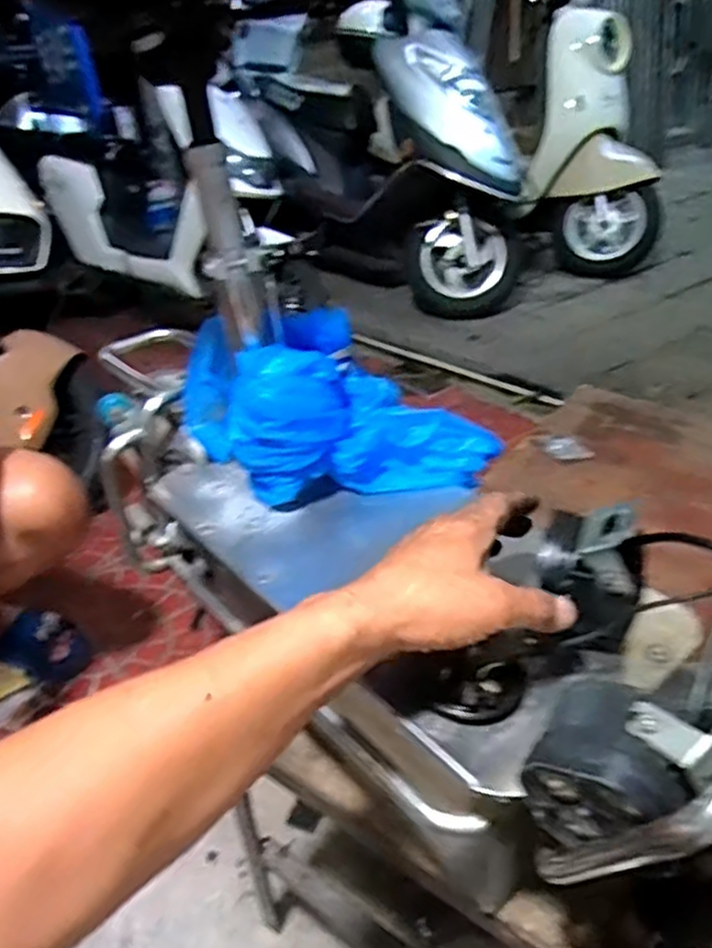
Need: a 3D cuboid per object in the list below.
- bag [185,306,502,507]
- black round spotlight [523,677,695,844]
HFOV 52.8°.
[{"bbox_3d":[-0.019,-0.067,0.673,0.257,0.136,0.134,-11,35,-13],"label":"bag"},{"bbox_3d":[0.130,0.157,0.375,0.072,0.072,0.062,18,39,27],"label":"black round spotlight"}]

